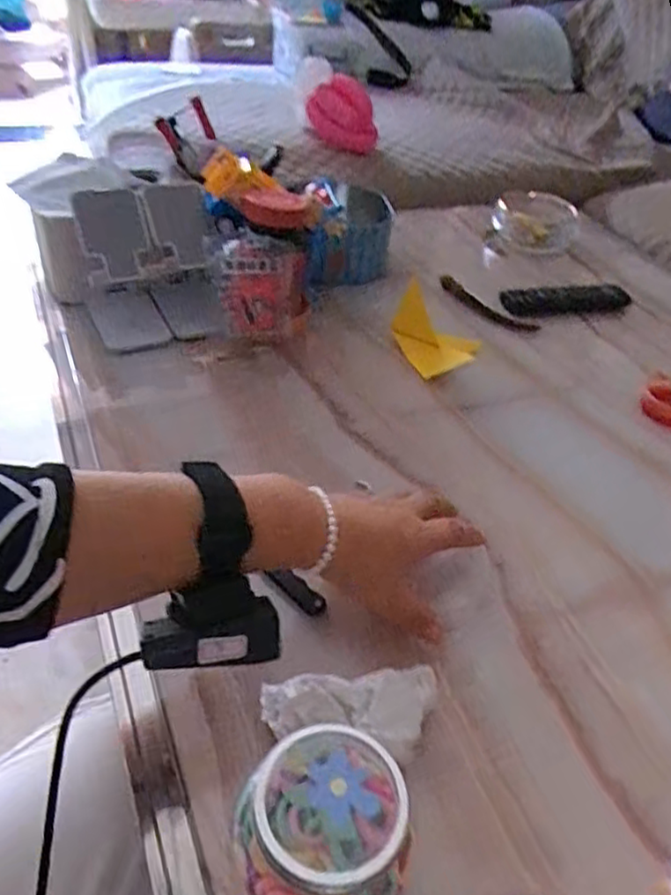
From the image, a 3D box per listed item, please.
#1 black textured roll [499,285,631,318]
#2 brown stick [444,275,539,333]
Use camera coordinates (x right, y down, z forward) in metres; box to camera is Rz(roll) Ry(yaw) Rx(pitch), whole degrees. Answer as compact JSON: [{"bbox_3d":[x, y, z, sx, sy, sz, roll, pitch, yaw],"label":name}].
[{"bbox_3d":[0.286,-0.180,0.832,0.169,0.030,0.027,-6,42,-13],"label":"black textured roll"},{"bbox_3d":[0.178,-0.170,0.797,0.131,0.019,0.030,29,46,24],"label":"brown stick"}]

